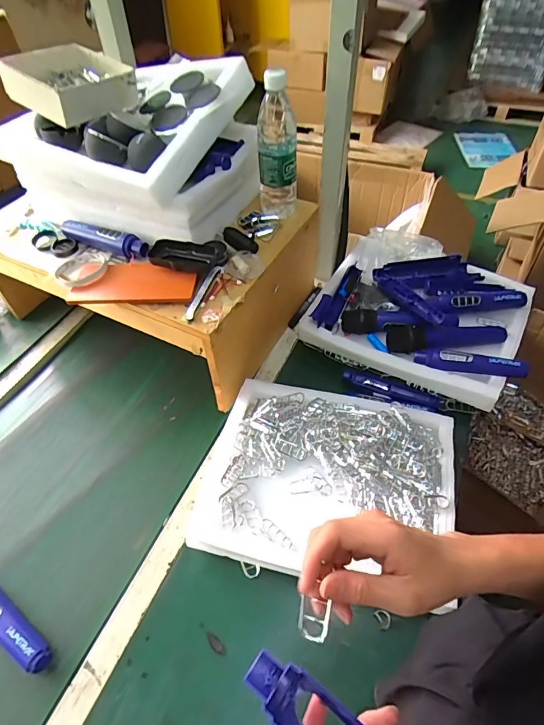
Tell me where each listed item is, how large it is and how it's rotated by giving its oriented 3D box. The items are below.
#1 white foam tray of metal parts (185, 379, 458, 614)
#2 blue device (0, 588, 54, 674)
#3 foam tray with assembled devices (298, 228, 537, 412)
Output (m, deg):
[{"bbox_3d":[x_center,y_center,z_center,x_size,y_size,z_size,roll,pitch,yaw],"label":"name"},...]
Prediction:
[{"bbox_3d":[0.078,0.170,0.640,0.352,0.045,0.283,11,51,9],"label":"white foam tray of metal parts"},{"bbox_3d":[-0.351,0.331,0.556,0.177,0.029,0.039,27,55,21],"label":"blue device"},{"bbox_3d":[0.270,-0.105,0.807,0.371,0.078,0.313,21,54,18],"label":"foam tray with assembled devices"}]

